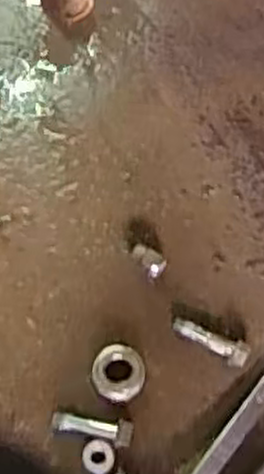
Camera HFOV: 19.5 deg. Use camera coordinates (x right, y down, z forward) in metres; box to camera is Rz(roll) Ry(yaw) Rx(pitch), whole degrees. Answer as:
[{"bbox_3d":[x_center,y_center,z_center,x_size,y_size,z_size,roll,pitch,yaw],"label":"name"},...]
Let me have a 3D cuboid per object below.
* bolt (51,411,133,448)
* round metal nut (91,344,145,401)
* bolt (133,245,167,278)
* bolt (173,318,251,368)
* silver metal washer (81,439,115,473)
[{"bbox_3d":[-0.031,0.146,0.589,0.062,0.013,0.019,11,71,2],"label":"bolt"},{"bbox_3d":[-0.011,0.104,0.594,0.040,0.015,0.042,6,71,0],"label":"round metal nut"},{"bbox_3d":[0.013,0.020,0.623,0.028,0.016,0.015,31,74,9],"label":"bolt"},{"bbox_3d":[0.061,0.083,0.604,0.063,0.015,0.020,23,72,6],"label":"bolt"},{"bbox_3d":[-0.026,0.166,0.579,0.025,0.005,0.024,0,72,0],"label":"silver metal washer"}]

